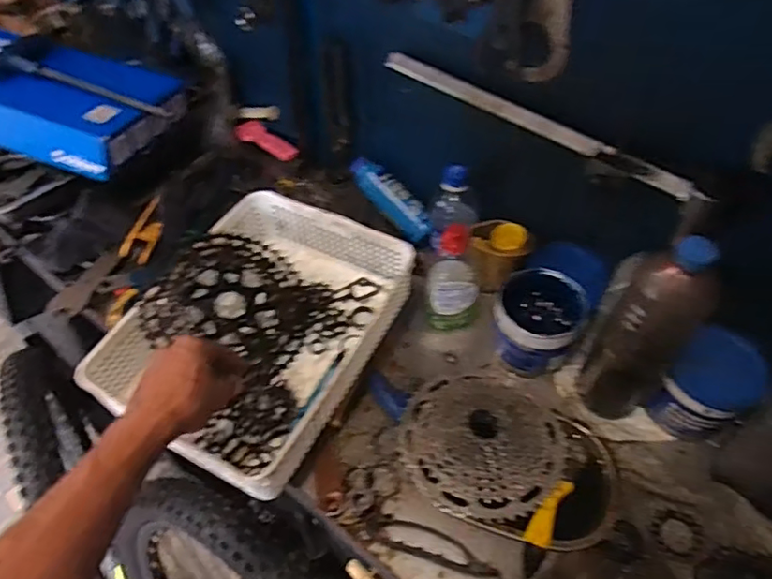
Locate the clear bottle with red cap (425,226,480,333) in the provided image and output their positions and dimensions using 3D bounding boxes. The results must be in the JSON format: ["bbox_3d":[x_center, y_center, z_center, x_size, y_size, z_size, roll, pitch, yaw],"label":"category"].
[{"bbox_3d":[0.088,-0.019,0.740,0.067,0.168,0.067,10,50,8],"label":"clear bottle with red cap"}]

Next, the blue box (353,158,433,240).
[{"bbox_3d":[0.008,-0.133,0.844,0.148,0.026,0.046,47,63,4],"label":"blue box"}]

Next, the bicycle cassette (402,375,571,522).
[{"bbox_3d":[0.102,0.163,0.631,0.166,0.047,0.166,0,50,0],"label":"bicycle cassette"}]

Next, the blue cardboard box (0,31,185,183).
[{"bbox_3d":[-0.561,-0.309,0.855,0.519,0.066,0.192,18,52,15],"label":"blue cardboard box"}]

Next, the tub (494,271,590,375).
[{"bbox_3d":[0.185,0.043,0.724,0.104,0.097,0.107,29,55,22],"label":"tub"}]

